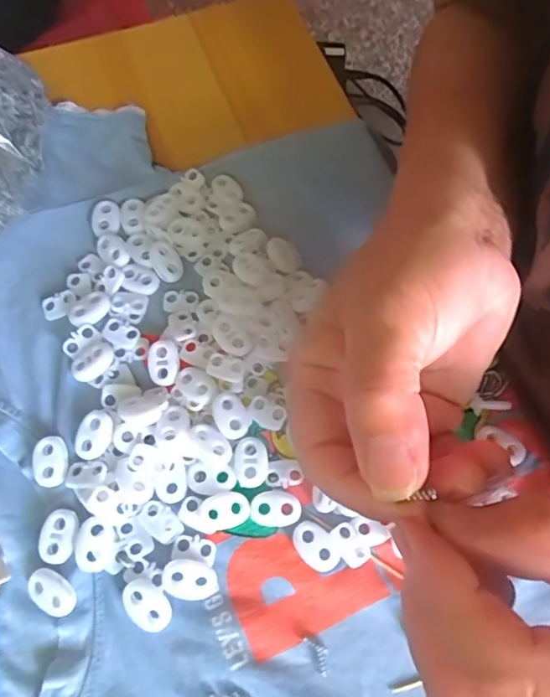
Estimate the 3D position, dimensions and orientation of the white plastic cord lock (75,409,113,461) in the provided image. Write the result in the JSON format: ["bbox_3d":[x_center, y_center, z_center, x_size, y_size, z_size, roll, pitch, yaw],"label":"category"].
[{"bbox_3d":[-0.084,0.040,0.243,0.015,0.005,0.022,28,69,10],"label":"white plastic cord lock"}]

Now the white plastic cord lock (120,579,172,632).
[{"bbox_3d":[-0.054,0.107,0.219,0.022,0.005,0.015,37,71,13],"label":"white plastic cord lock"}]

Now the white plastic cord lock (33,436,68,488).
[{"bbox_3d":[-0.103,0.052,0.241,0.015,0.005,0.022,-7,67,-5],"label":"white plastic cord lock"}]

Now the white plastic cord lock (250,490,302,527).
[{"bbox_3d":[0.000,0.071,0.235,0.022,0.004,0.015,-2,67,-3],"label":"white plastic cord lock"}]

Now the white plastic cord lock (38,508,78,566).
[{"bbox_3d":[-0.094,0.081,0.227,0.015,0.004,0.023,6,67,1],"label":"white plastic cord lock"}]

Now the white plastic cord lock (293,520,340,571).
[{"bbox_3d":[0.018,0.087,0.231,0.022,0.004,0.015,38,71,13],"label":"white plastic cord lock"}]

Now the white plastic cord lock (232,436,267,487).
[{"bbox_3d":[-0.012,0.052,0.241,0.015,0.005,0.022,-3,67,-3],"label":"white plastic cord lock"}]

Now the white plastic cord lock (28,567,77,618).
[{"bbox_3d":[-0.094,0.103,0.221,0.022,0.005,0.015,31,69,11],"label":"white plastic cord lock"}]

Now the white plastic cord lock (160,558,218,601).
[{"bbox_3d":[-0.037,0.098,0.223,0.023,0.006,0.016,3,67,-1],"label":"white plastic cord lock"}]

